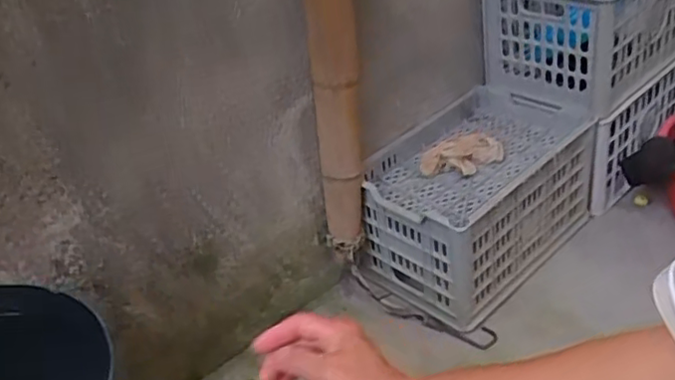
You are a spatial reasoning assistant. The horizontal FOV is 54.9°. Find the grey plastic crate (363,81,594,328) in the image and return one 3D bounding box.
[{"bbox_3d":[0.282,0.027,1.354,0.449,0.255,0.306,-32,42,-32],"label":"grey plastic crate"}]

